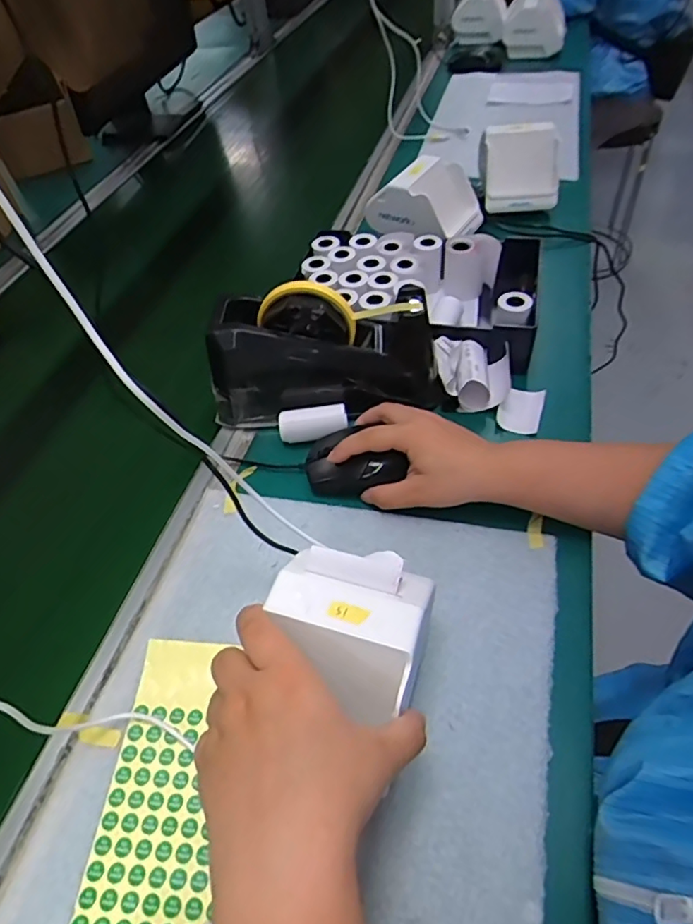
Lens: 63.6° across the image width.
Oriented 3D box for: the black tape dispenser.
[{"bbox_3d":[-0.021,-0.097,0.508,0.204,0.108,0.063,-1,48,6],"label":"black tape dispenser"}]

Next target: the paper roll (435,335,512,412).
[{"bbox_3d":[0.120,-0.084,0.527,0.068,0.043,0.058,2,48,8],"label":"paper roll"}]

